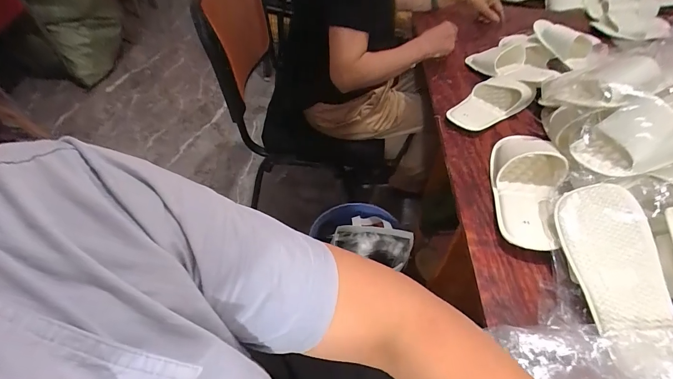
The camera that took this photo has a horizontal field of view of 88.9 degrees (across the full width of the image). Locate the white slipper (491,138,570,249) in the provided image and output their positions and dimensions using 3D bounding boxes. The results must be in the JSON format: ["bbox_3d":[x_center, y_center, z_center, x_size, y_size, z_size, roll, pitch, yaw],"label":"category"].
[{"bbox_3d":[0.312,-0.019,0.546,0.106,0.061,0.250,15,49,9],"label":"white slipper"}]

